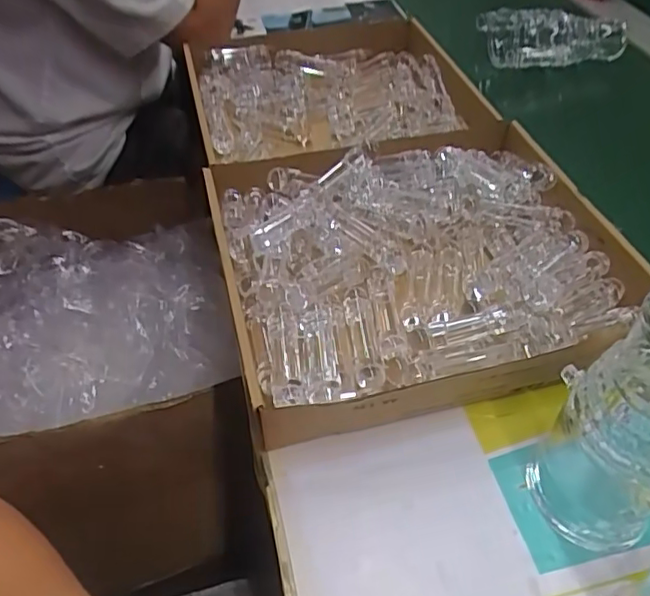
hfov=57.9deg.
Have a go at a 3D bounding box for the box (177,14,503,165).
[{"bbox_3d":[0.003,-0.242,0.690,0.307,0.060,0.309,-13,49,-12],"label":"box"}]

